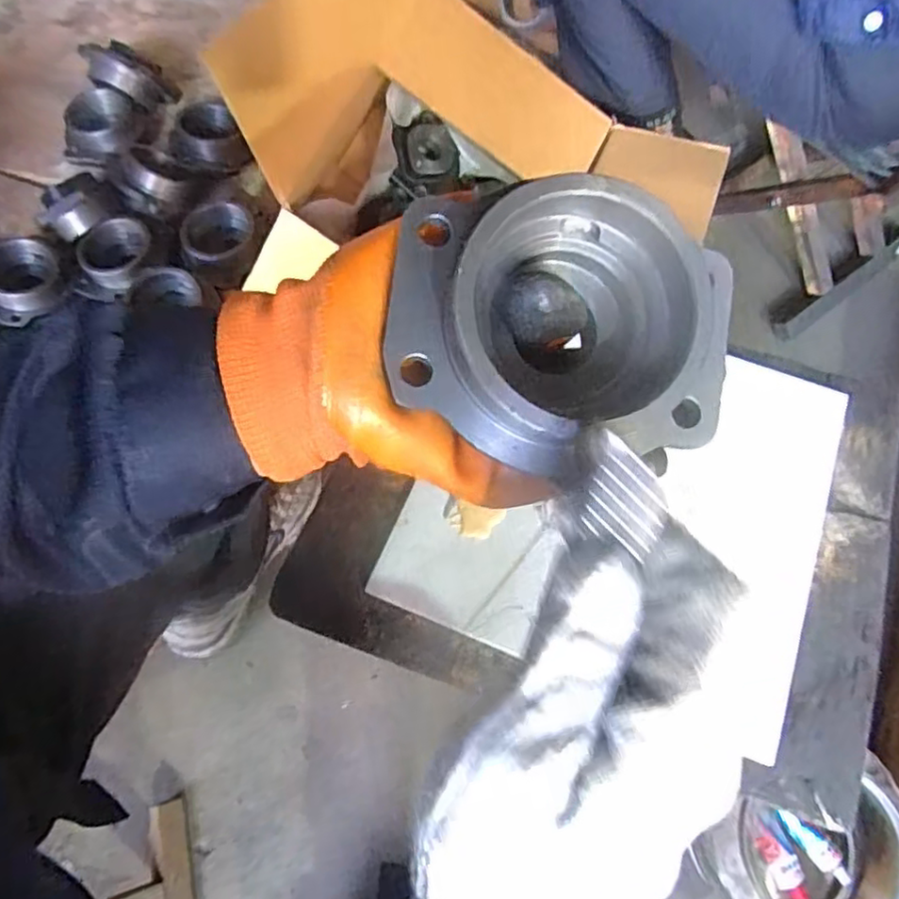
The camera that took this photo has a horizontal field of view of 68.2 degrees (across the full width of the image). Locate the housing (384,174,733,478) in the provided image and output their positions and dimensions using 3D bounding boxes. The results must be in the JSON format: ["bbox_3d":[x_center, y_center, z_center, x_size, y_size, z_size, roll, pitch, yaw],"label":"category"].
[{"bbox_3d":[0.037,-0.039,0.242,0.114,0.070,0.094,9,86,-10],"label":"housing"}]

